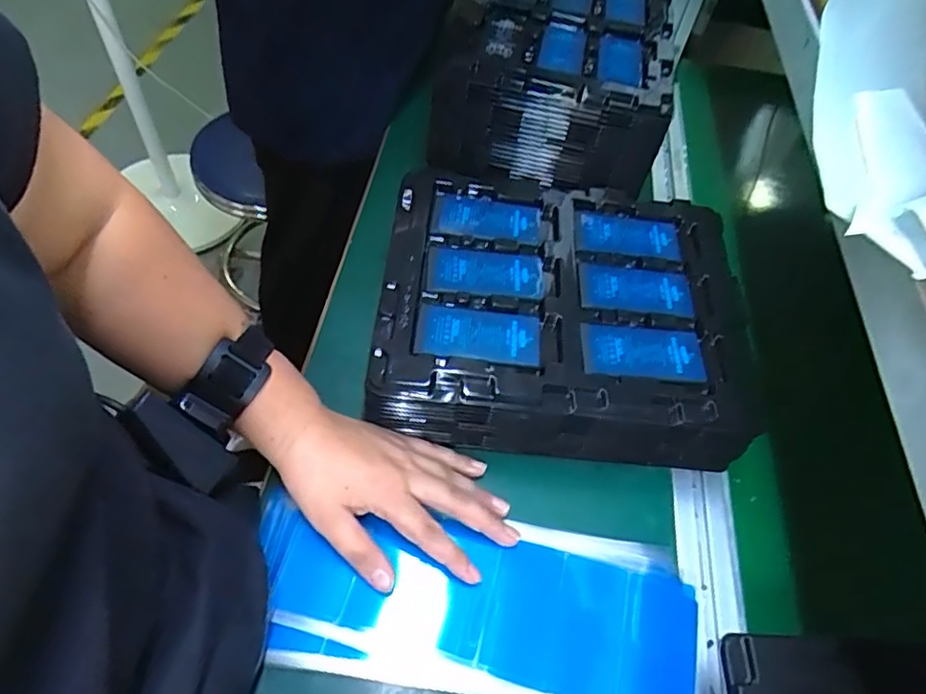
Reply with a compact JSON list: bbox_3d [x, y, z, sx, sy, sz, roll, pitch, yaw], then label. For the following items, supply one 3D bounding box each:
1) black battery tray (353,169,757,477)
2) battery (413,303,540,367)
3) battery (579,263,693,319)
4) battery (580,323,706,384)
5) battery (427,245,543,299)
[{"bbox_3d":[0.080,-0.030,0.483,0.291,0.073,0.224,7,55,-2],"label":"black battery tray"},{"bbox_3d":[0.011,-0.008,0.428,0.087,0.006,0.045,8,55,-2],"label":"battery"},{"bbox_3d":[0.137,-0.046,0.466,0.088,0.004,0.047,7,55,-3],"label":"battery"},{"bbox_3d":[0.132,0.003,0.434,0.089,0.006,0.047,5,55,-4],"label":"battery"},{"bbox_3d":[0.017,-0.056,0.463,0.088,0.008,0.045,8,55,-2],"label":"battery"}]

